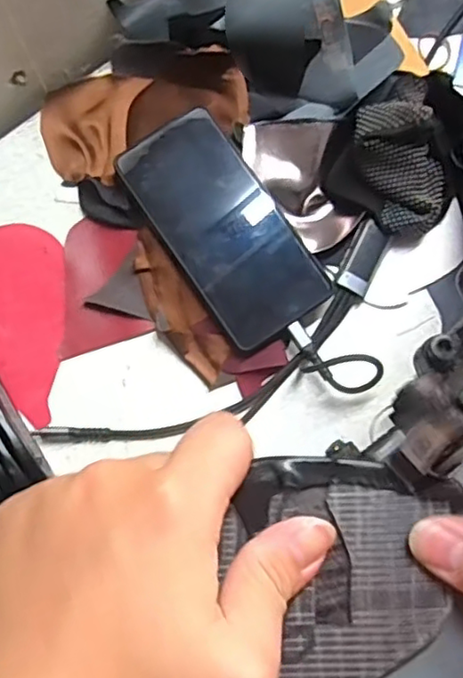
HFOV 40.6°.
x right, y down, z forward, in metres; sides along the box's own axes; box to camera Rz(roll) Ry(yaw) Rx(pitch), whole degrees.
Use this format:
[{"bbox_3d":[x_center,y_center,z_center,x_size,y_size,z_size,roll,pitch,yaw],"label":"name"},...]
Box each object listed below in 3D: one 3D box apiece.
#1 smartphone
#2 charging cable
[{"bbox_3d":[-0.006,-0.077,0.423,0.076,0.005,0.159,-33,82,-2],"label":"smartphone"},{"bbox_3d":[0.013,0.027,0.413,0.266,0.025,0.091,-33,82,-7],"label":"charging cable"}]

